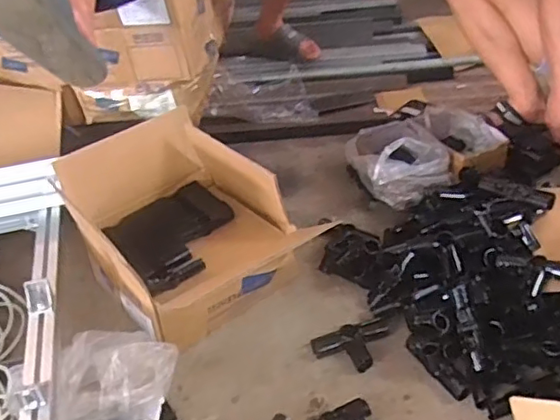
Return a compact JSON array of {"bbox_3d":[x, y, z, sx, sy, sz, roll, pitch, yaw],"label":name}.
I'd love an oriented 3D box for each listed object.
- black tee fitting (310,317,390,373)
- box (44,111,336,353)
[{"bbox_3d":[0.122,0.225,0.998,0.131,0.044,0.092,-10,40,-6],"label":"black tee fitting"},{"bbox_3d":[-0.187,0.025,1.130,0.321,0.216,0.389,-28,45,-25],"label":"box"}]

